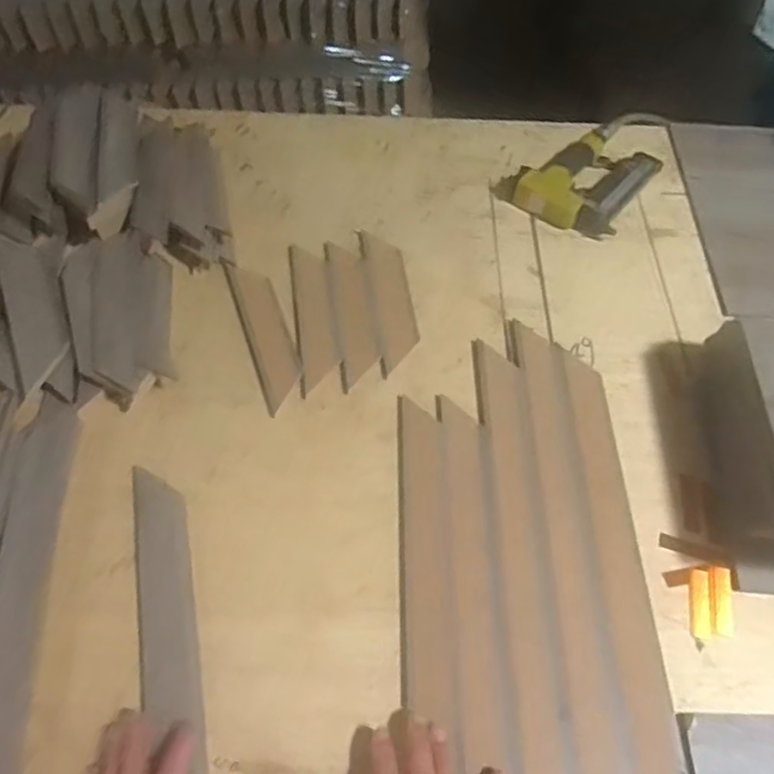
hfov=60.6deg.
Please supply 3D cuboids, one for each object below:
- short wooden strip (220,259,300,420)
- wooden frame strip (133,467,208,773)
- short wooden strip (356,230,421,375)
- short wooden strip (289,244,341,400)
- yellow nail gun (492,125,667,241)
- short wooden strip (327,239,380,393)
[{"bbox_3d":[-0.138,-0.065,0.748,0.047,0.008,0.210,-15,58,-13],"label":"short wooden strip"},{"bbox_3d":[-0.169,0.294,0.524,0.048,0.012,0.498,-10,58,-10],"label":"wooden frame strip"},{"bbox_3d":[0.004,-0.108,0.782,0.048,0.004,0.213,-6,56,-6],"label":"short wooden strip"},{"bbox_3d":[-0.084,-0.085,0.768,0.044,0.004,0.214,-5,56,-6],"label":"short wooden strip"},{"bbox_3d":[0.280,-0.301,0.918,0.168,0.042,0.226,36,62,20],"label":"yellow nail gun"},{"bbox_3d":[-0.040,-0.092,0.775,0.045,0.004,0.215,-5,56,-6],"label":"short wooden strip"}]

